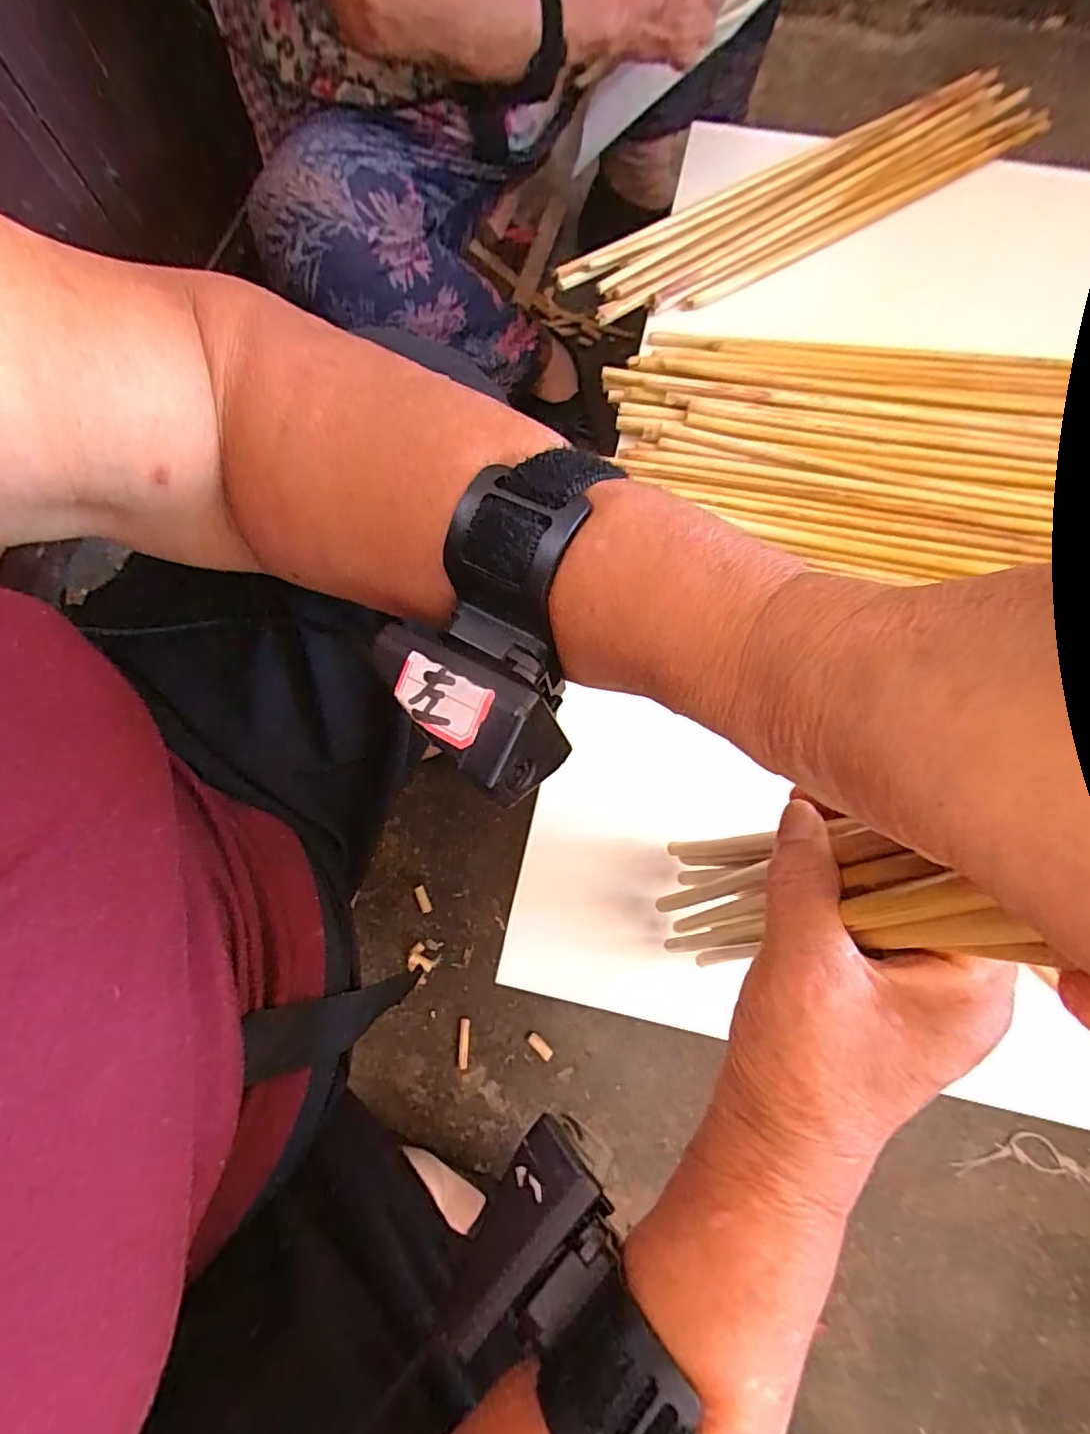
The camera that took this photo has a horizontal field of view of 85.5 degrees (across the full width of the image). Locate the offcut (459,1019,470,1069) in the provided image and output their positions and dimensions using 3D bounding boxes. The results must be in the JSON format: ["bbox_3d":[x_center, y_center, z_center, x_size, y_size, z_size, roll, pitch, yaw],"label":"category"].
[{"bbox_3d":[-0.080,0.322,0.581,0.009,0.004,0.044,2,73,1],"label":"offcut"}]

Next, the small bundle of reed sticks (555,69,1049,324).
[{"bbox_3d":[0.277,-0.540,0.609,0.561,0.029,0.120,-29,75,-7],"label":"small bundle of reed sticks"}]

